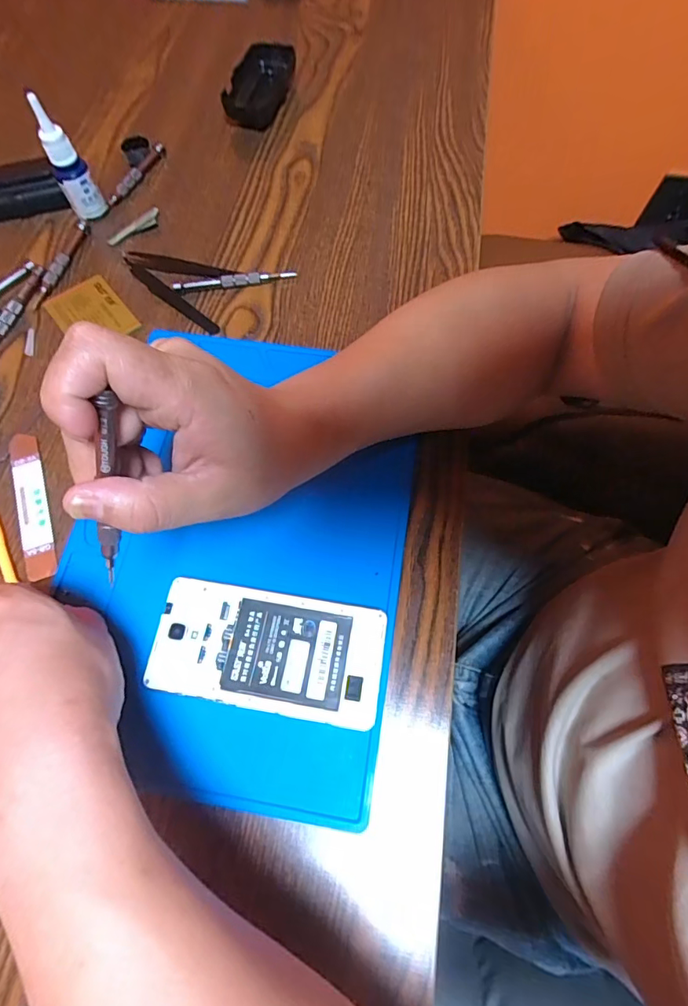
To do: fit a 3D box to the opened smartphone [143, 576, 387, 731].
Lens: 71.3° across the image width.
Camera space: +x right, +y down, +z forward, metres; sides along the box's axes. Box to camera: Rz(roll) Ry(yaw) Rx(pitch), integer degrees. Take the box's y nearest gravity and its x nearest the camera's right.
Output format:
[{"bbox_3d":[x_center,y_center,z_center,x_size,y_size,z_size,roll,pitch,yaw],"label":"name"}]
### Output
[{"bbox_3d":[-0.047,0.091,0.300,0.139,0.011,0.070,9,68,5],"label":"opened smartphone"}]

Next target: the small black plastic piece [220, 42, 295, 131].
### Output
[{"bbox_3d":[-0.090,-0.440,0.507,0.047,0.030,0.121,12,69,6],"label":"small black plastic piece"}]

